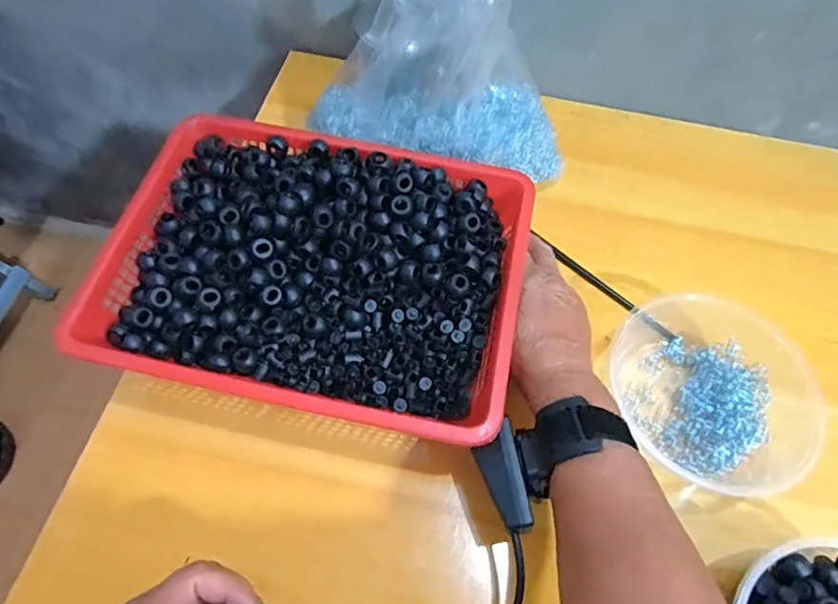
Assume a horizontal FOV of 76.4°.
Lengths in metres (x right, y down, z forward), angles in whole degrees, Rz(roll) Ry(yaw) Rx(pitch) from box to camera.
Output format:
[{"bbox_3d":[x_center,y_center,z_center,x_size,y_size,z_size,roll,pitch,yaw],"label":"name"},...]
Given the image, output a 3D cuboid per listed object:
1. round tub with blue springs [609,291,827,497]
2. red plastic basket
[{"bbox_3d":[0.219,0.059,0.398,0.139,0.056,0.155,-4,63,-4],"label":"round tub with blue springs"},{"bbox_3d":[-0.074,-0.023,0.409,0.289,0.087,0.221,11,63,4],"label":"red plastic basket"}]

